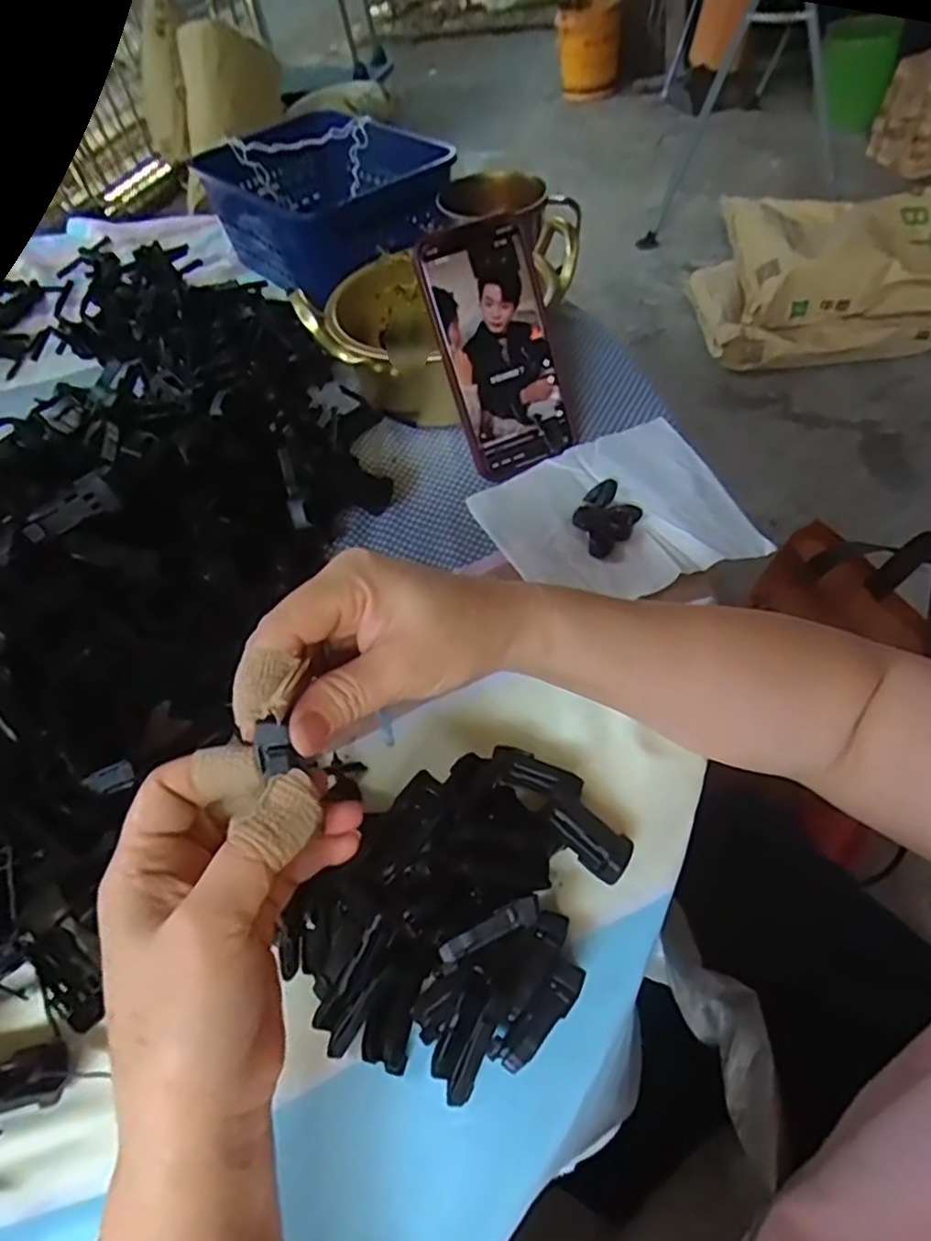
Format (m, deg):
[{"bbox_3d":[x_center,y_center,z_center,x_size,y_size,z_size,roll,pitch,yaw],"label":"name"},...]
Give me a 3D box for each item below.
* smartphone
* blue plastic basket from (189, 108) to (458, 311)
[{"bbox_3d":[0.025,-0.181,0.461,0.081,0.153,0.011,-21,18,-9],"label":"smartphone"},{"bbox_3d":[-0.141,-0.419,0.693,0.251,0.089,0.167,36,64,28],"label":"blue plastic basket"}]

